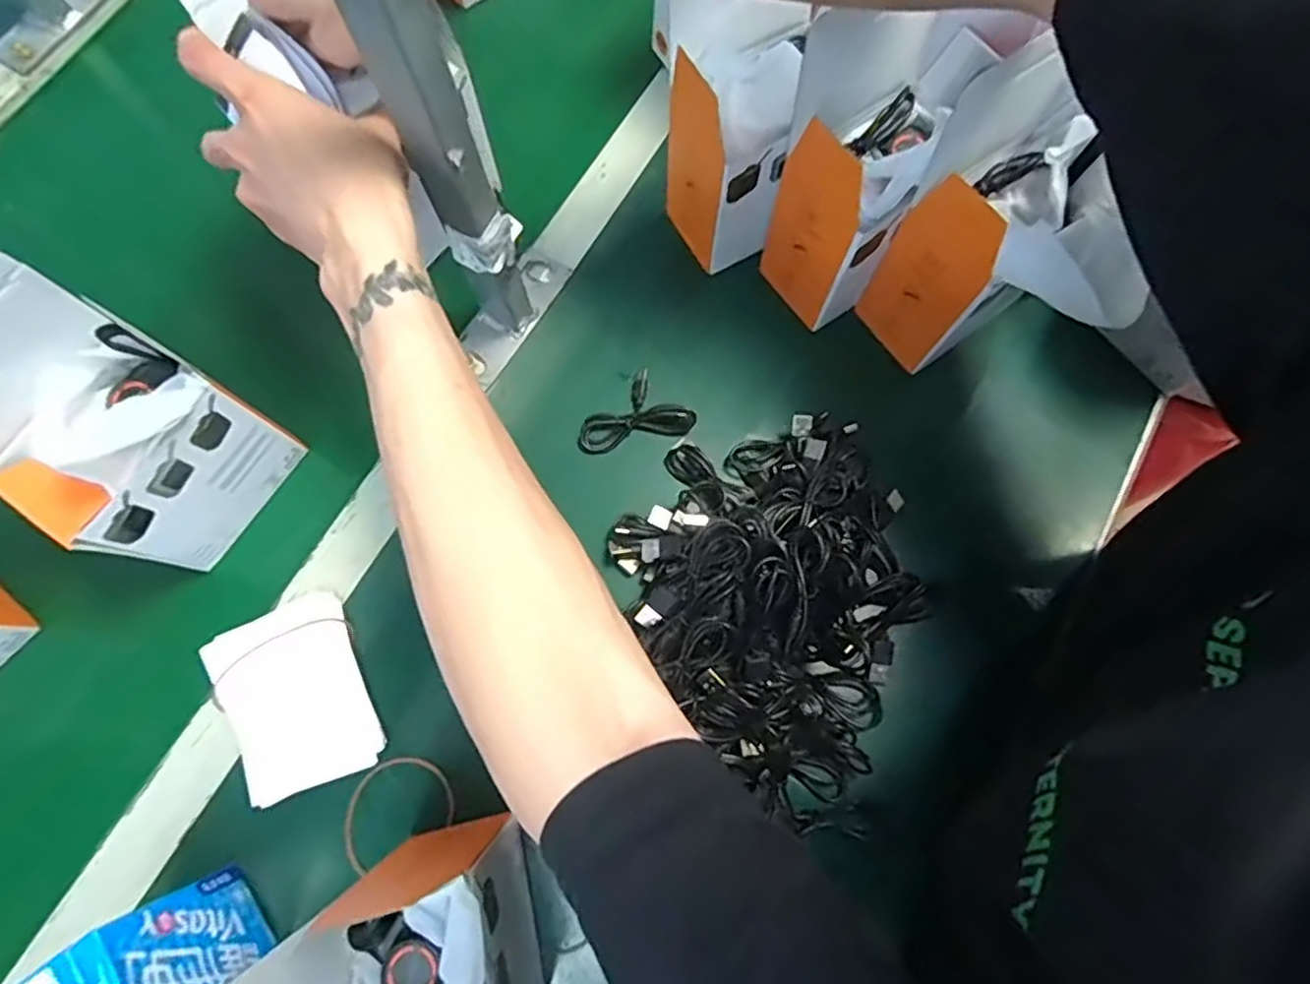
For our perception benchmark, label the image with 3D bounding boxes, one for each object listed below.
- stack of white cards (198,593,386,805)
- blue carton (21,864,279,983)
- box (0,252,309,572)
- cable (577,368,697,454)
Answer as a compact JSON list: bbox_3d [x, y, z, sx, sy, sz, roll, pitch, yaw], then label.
[{"bbox_3d":[-0.218,0.122,0.416,0.080,0.014,0.108,-22,77,-5],"label":"stack of white cards"},{"bbox_3d":[-0.235,0.237,0.336,0.042,0.109,0.067,-39,79,-8],"label":"blue carton"},{"bbox_3d":[-0.287,-0.030,0.368,0.068,0.176,0.103,31,78,8],"label":"box"},{"bbox_3d":[-0.016,-0.045,0.469,0.069,0.017,0.054,-39,79,-8],"label":"cable"}]

